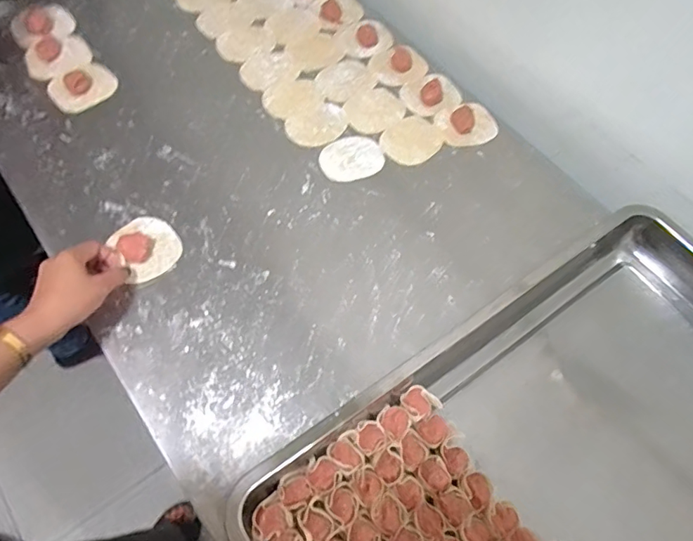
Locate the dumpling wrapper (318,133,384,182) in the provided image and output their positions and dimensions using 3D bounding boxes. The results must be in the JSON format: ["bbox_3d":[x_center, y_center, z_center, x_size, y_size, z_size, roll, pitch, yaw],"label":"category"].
[{"bbox_3d":[0.006,-0.153,0.675,0.088,0.004,0.070,-26,69,-15],"label":"dumpling wrapper"}]

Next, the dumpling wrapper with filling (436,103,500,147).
[{"bbox_3d":[0.172,-0.208,0.711,0.083,0.009,0.067,-20,67,-13],"label":"dumpling wrapper with filling"}]

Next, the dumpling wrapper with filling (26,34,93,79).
[{"bbox_3d":[-0.421,-0.314,0.727,0.086,0.015,0.075,-29,69,-17],"label":"dumpling wrapper with filling"}]

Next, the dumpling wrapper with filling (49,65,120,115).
[{"bbox_3d":[-0.372,-0.261,0.702,0.088,0.009,0.068,-31,70,-17],"label":"dumpling wrapper with filling"}]

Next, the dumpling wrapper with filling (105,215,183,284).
[{"bbox_3d":[-0.234,-0.028,0.584,0.072,0.020,0.075,-38,72,-20],"label":"dumpling wrapper with filling"}]

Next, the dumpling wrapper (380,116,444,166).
[{"bbox_3d":[0.090,-0.182,0.693,0.072,0.004,0.086,42,69,16],"label":"dumpling wrapper"}]

